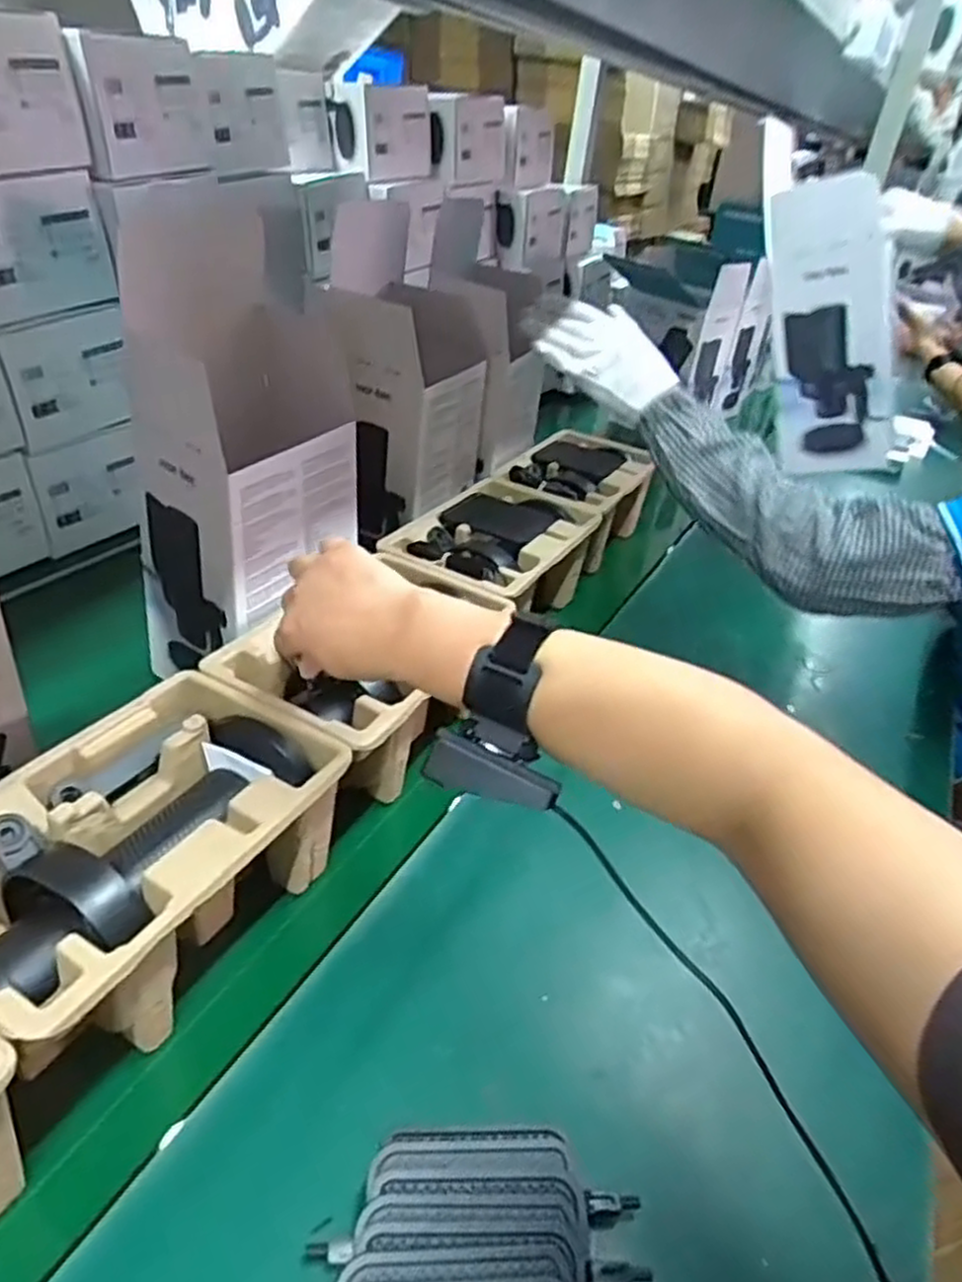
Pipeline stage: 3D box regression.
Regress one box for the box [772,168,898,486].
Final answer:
[{"bbox_3d":[0.411,-0.357,0.909,0.120,0.323,0.076,-3,27,31],"label":"box"}]

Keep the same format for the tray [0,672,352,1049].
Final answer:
[{"bbox_3d":[-0.199,0.133,0.459,0.145,0.100,0.224,21,37,20],"label":"tray"}]

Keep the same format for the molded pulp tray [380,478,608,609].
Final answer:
[{"bbox_3d":[0.008,-0.072,0.812,0.153,0.107,0.223,20,36,20],"label":"molded pulp tray"}]

